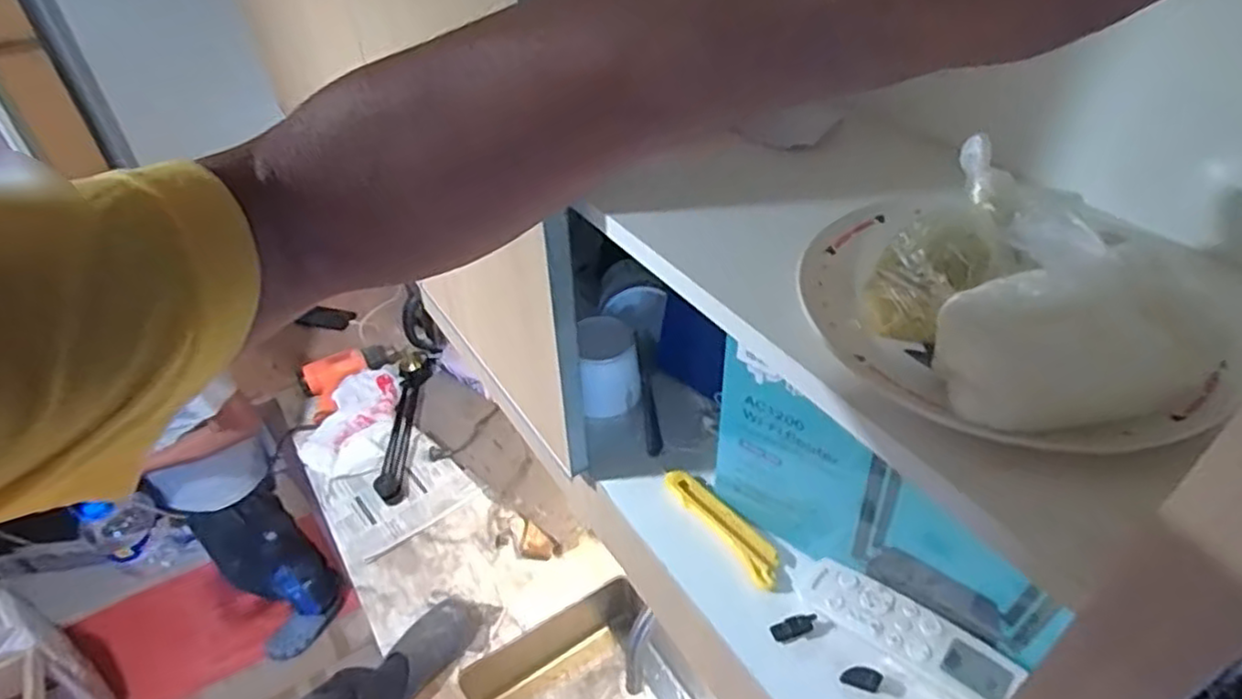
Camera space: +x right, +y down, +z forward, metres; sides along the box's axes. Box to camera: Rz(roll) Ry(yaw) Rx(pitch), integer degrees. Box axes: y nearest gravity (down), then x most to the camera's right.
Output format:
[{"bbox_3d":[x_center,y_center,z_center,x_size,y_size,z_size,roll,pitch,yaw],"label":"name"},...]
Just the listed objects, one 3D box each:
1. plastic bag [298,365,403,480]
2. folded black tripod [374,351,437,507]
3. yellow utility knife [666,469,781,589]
[{"bbox_3d":[-0.638,0.160,1.656,0.193,0.066,0.316,-3,42,-1],"label":"plastic bag"},{"bbox_3d":[-0.509,0.177,1.650,0.080,0.049,0.412,0,42,2],"label":"folded black tripod"},{"bbox_3d":[0.096,0.160,0.648,0.032,0.011,0.142,-25,47,-24],"label":"yellow utility knife"}]

